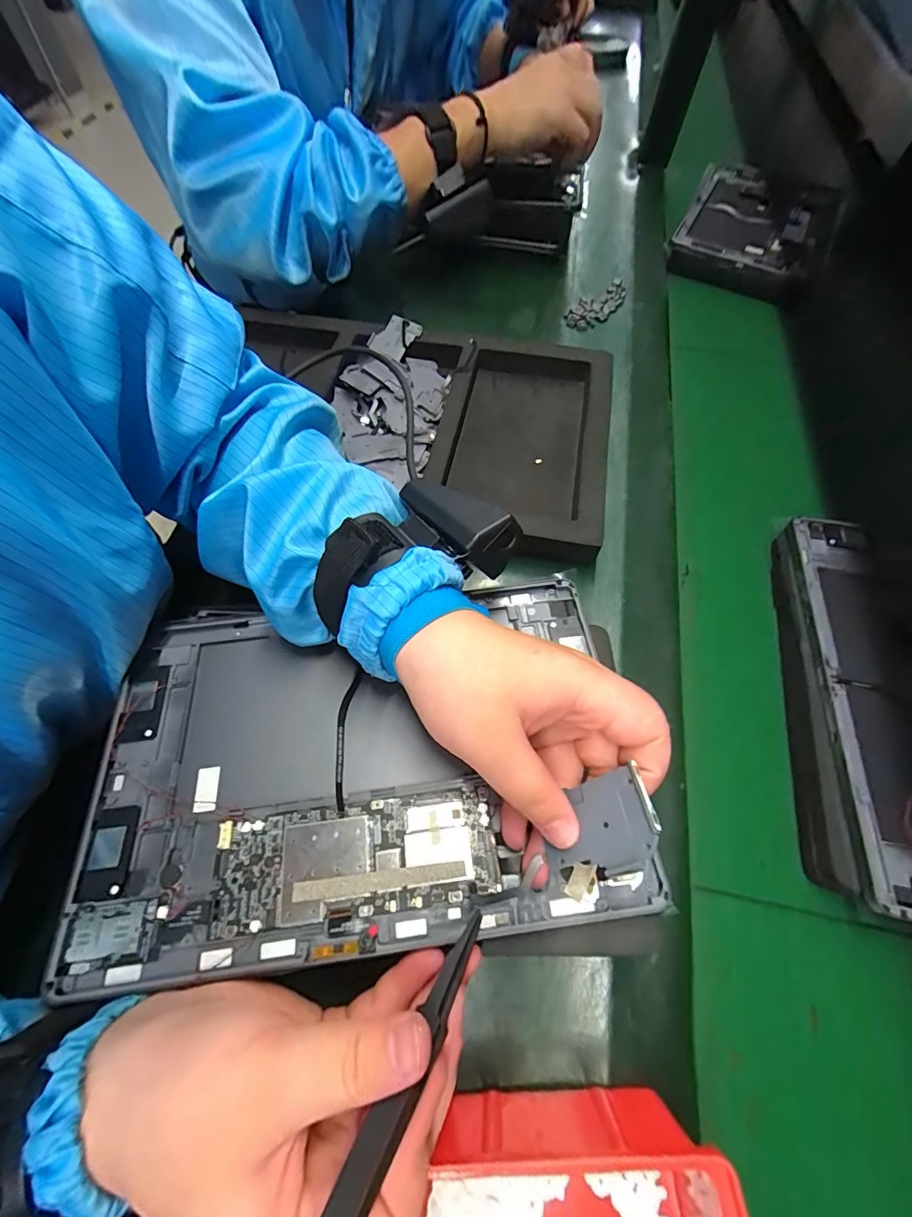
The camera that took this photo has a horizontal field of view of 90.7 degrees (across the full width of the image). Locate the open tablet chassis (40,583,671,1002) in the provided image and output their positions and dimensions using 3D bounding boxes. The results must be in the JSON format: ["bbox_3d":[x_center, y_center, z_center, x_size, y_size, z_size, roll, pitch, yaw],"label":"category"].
[{"bbox_3d":[-0.048,0.073,0.231,0.250,0.024,0.165,-7,62,-1],"label":"open tablet chassis"}]

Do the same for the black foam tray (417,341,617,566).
[{"bbox_3d":[0.053,-0.139,0.378,0.137,0.033,0.215,9,63,7],"label":"black foam tray"}]

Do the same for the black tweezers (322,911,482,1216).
[{"bbox_3d":[-0.019,0.154,0.140,0.009,0.008,0.113,26,48,15],"label":"black tweezers"}]

